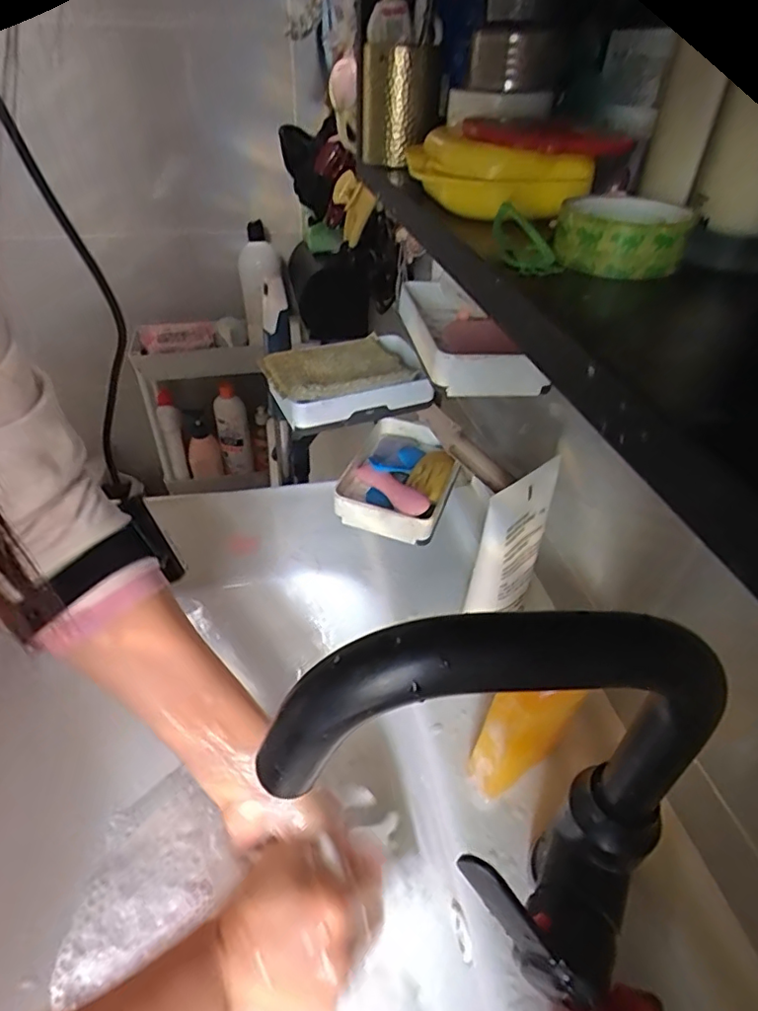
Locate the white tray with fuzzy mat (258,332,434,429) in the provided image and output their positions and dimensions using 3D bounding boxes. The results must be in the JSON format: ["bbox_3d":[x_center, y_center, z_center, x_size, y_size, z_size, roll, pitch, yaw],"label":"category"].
[{"bbox_3d":[-0.028,-0.110,0.481,0.135,0.034,0.091,-14,42,-18],"label":"white tray with fuzzy mat"}]

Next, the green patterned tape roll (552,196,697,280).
[{"bbox_3d":[0.083,-0.094,0.197,0.042,0.018,0.037,14,41,14],"label":"green patterned tape roll"}]

